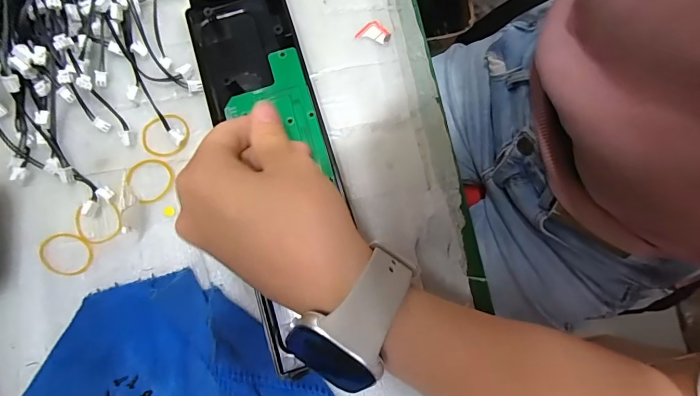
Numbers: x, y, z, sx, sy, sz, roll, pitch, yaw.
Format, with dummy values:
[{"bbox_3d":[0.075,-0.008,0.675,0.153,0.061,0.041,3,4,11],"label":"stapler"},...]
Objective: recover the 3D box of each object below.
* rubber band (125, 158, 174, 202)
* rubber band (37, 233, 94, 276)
[{"bbox_3d":[-0.129,-0.013,0.247,0.028,0.004,0.027,0,78,-1],"label":"rubber band"},{"bbox_3d":[-0.172,0.034,0.235,0.034,0.004,0.025,11,67,3],"label":"rubber band"}]

